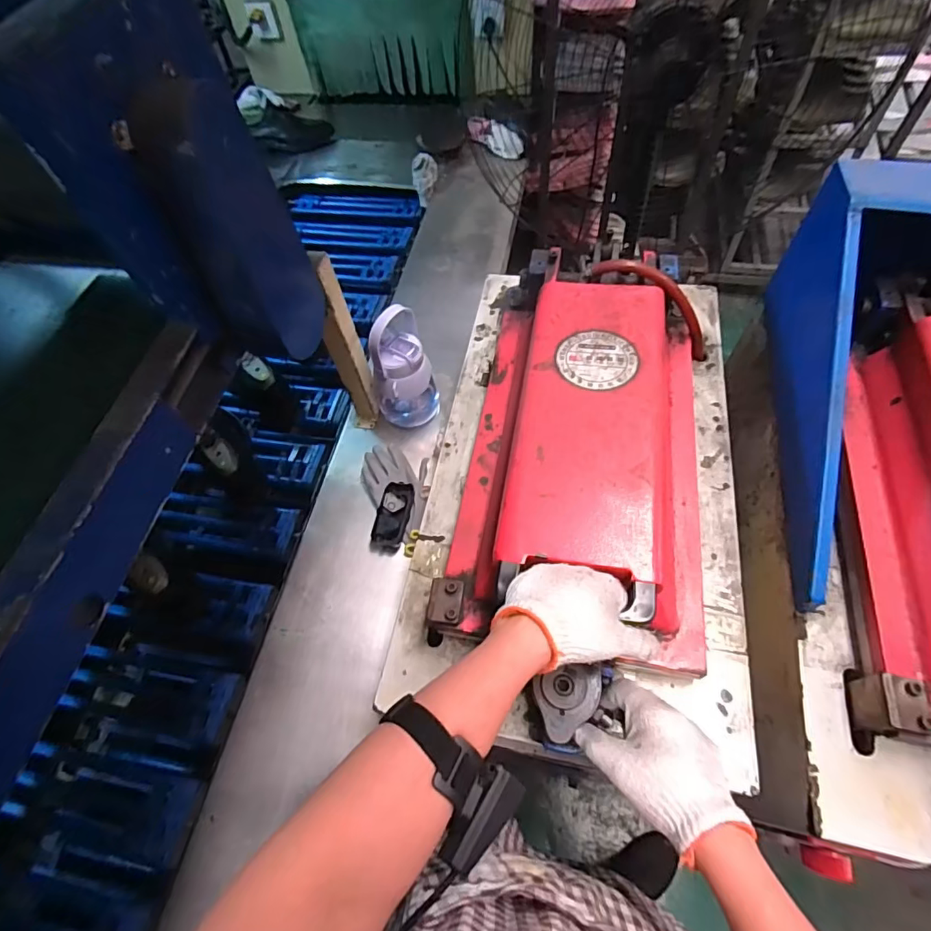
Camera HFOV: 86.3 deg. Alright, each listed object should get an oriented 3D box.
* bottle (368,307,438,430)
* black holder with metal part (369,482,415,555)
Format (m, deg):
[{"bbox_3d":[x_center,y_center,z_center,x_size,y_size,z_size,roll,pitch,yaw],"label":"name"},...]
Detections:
[{"bbox_3d":[-0.106,-0.157,0.860,0.104,0.227,0.077,-34,64,-14],"label":"bottle"},{"bbox_3d":[-0.120,0.086,0.820,0.050,0.023,0.120,9,62,9],"label":"black holder with metal part"}]

